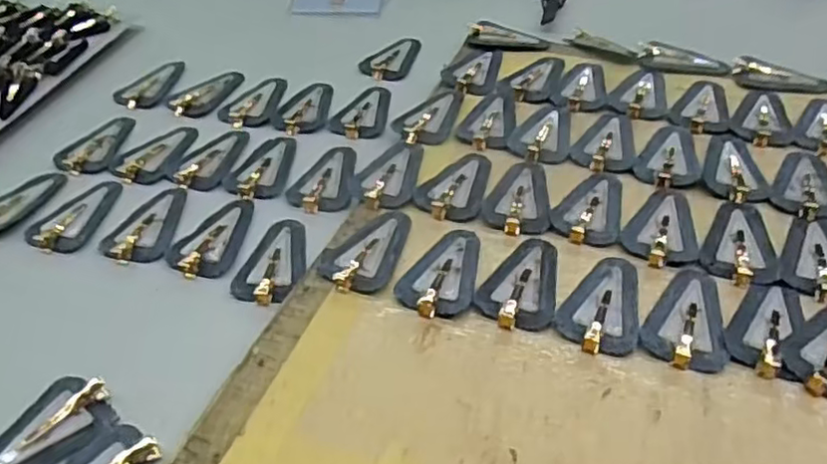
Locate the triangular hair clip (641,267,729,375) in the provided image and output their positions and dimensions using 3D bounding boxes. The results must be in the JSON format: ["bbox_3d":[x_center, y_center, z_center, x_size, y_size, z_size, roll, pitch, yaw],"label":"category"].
[{"bbox_3d":[0.146,0.042,0.345,0.039,0.007,0.068,18,49,19],"label":"triangular hair clip"}]

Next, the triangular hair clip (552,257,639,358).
[{"bbox_3d":[0.100,0.035,0.355,0.040,0.006,0.067,11,47,13],"label":"triangular hair clip"}]

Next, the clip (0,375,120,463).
[{"bbox_3d":[-0.178,0.096,0.312,0.041,0.008,0.070,33,55,30],"label":"clip"}]

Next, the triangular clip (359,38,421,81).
[{"bbox_3d":[-0.015,-0.150,0.564,0.038,0.007,0.067,22,50,22],"label":"triangular clip"}]

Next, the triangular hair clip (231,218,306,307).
[{"bbox_3d":[-0.083,0.014,0.395,0.038,0.011,0.073,2,45,4],"label":"triangular hair clip"}]

